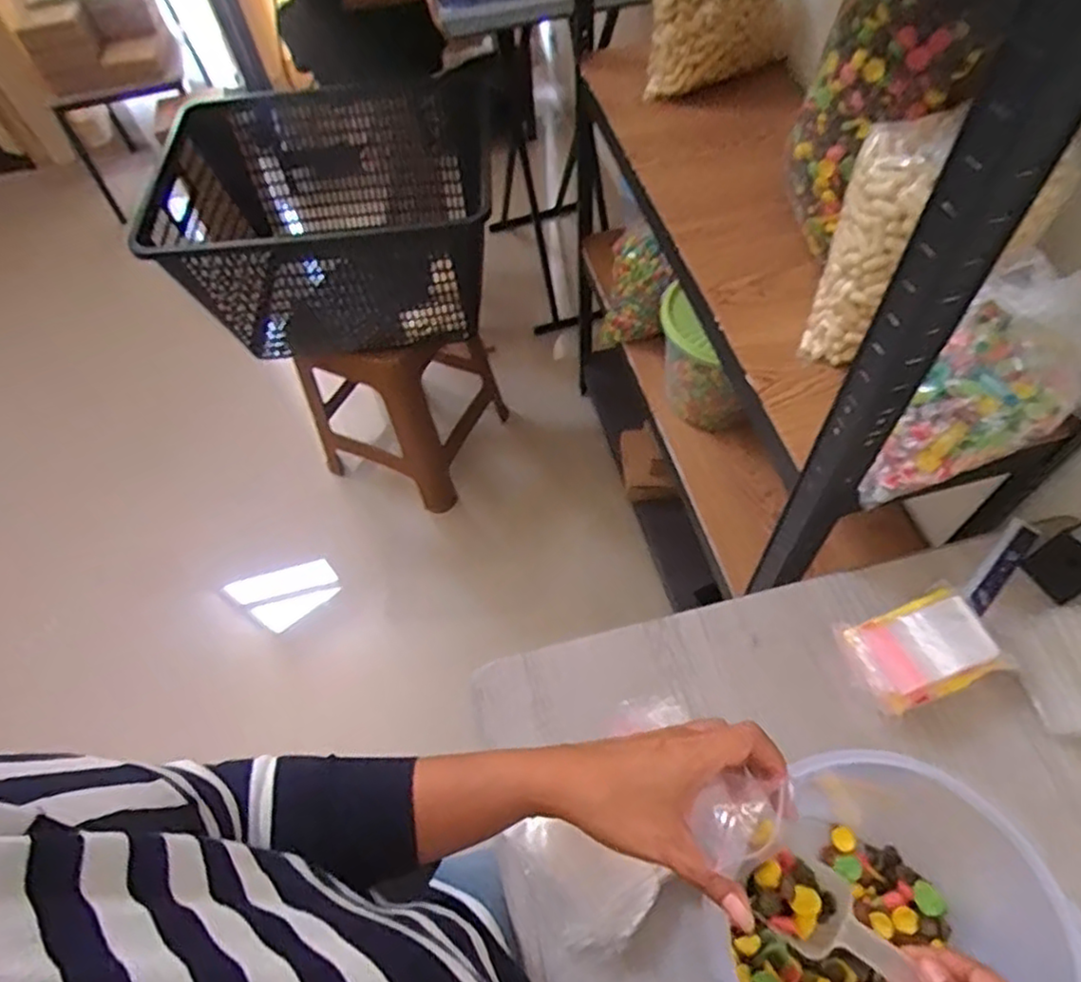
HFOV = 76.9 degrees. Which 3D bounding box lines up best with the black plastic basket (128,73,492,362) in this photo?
[{"bbox_3d":[-0.376,-0.486,1.276,0.567,0.291,0.446,-3,58,3],"label":"black plastic basket"}]

